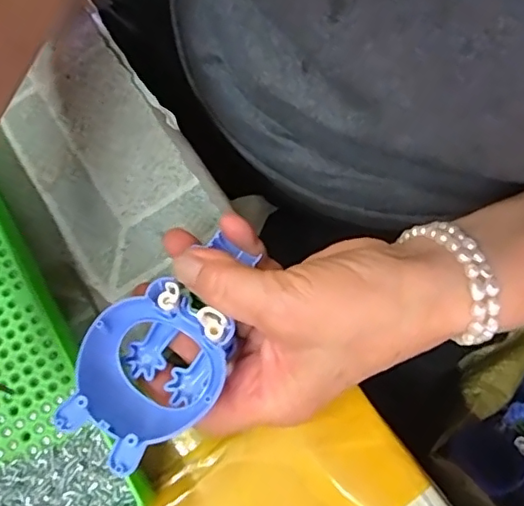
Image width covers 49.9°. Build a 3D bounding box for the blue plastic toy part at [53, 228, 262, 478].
[{"bbox_3d":[-0.039,0.039,0.246,0.057,0.034,0.100,34,77,12],"label":"blue plastic toy part"}]

